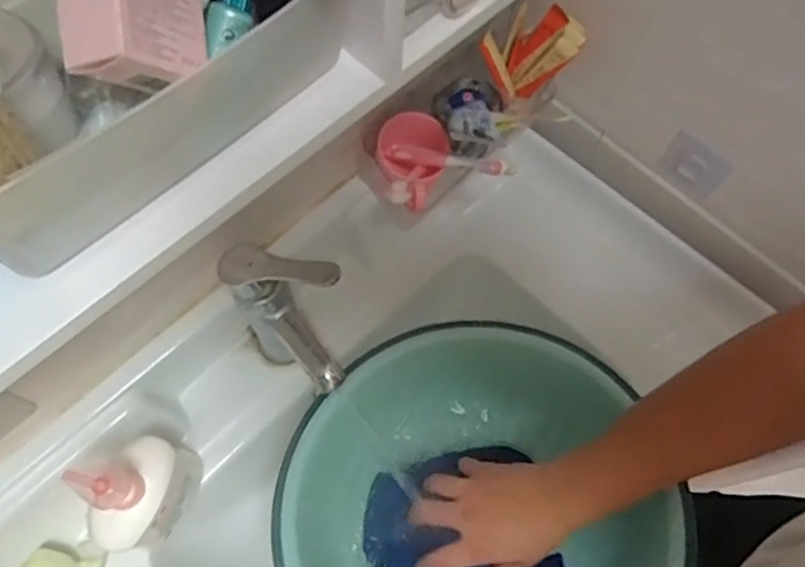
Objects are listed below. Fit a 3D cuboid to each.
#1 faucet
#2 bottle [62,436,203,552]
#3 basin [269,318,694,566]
[{"bbox_3d":[-0.101,0.040,0.605,0.137,0.188,0.074,33,68,12],"label":"faucet"},{"bbox_3d":[-0.224,0.180,0.551,0.053,0.174,0.098,23,67,8],"label":"bottle"},{"bbox_3d":[0.049,0.195,0.563,0.312,0.172,0.320,1,65,-2],"label":"basin"}]

